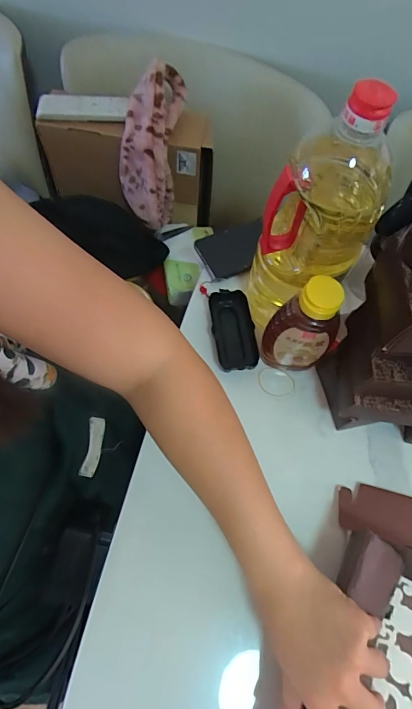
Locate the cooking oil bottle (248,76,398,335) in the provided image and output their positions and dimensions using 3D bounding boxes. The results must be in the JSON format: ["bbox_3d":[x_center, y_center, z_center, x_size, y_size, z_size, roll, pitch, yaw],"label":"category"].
[{"bbox_3d":[0.112,-0.125,0.425,0.103,0.289,0.112,25,67,7],"label":"cooking oil bottle"}]

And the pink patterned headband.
[{"bbox_3d":[-0.090,-0.323,0.630,0.085,0.236,0.079,10,28,1],"label":"pink patterned headband"}]

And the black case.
[{"bbox_3d":[0.037,-0.030,0.523,0.053,0.025,0.114,-6,67,-6],"label":"black case"}]

